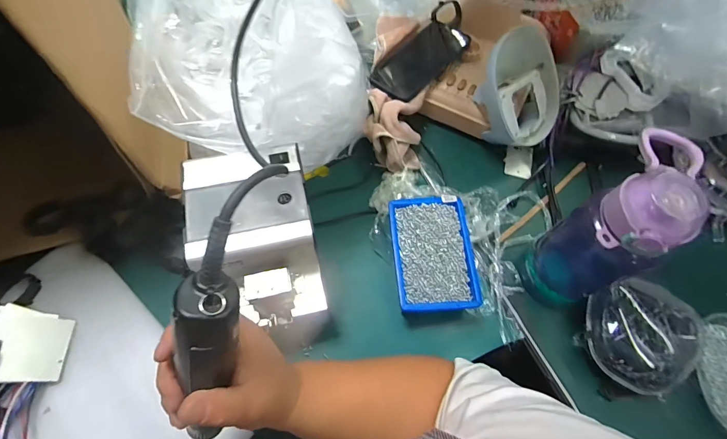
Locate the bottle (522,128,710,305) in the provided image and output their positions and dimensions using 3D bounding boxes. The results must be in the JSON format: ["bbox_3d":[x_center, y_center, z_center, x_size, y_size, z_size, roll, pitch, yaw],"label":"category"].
[{"bbox_3d":[0.273,0.014,0.403,0.087,0.215,0.124,37,70,14],"label":"bottle"}]

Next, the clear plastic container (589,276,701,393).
[{"bbox_3d":[0.323,0.134,0.432,0.117,0.038,0.114,0,65,-1],"label":"clear plastic container"}]

